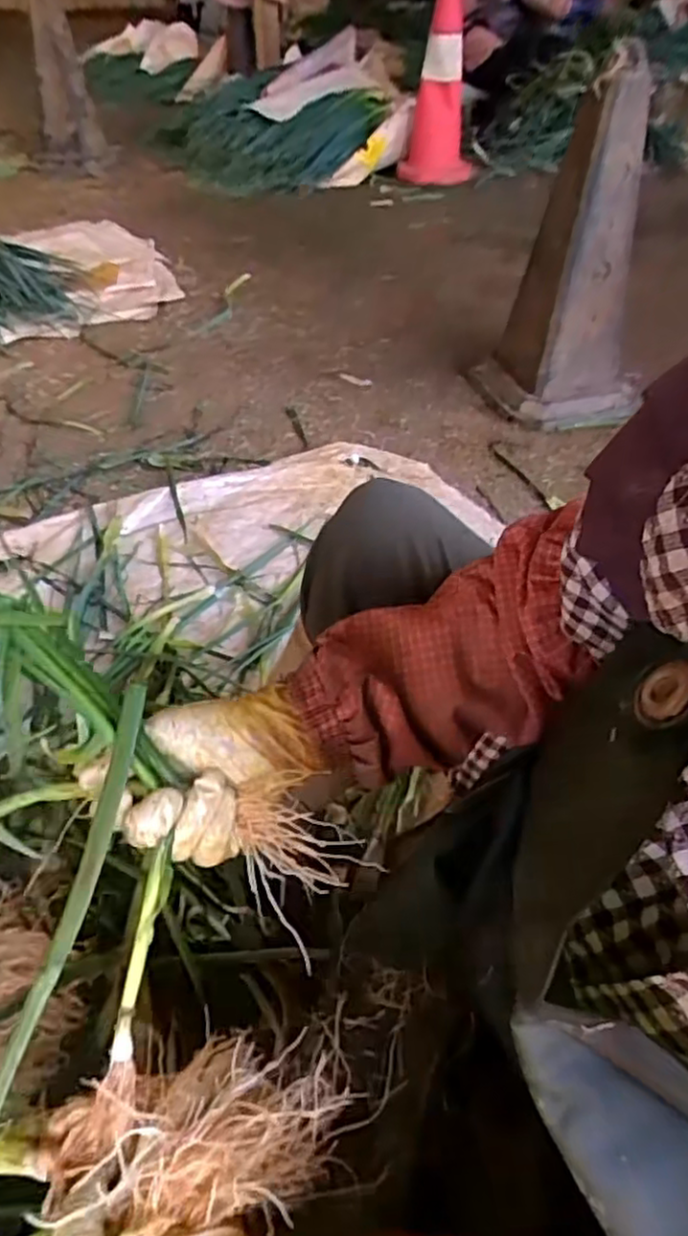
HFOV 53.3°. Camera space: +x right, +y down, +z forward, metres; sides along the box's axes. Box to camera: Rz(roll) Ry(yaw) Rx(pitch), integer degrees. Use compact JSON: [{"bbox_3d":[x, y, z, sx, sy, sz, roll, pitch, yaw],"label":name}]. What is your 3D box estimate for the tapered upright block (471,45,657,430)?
[{"bbox_3d":[0.502,-0.724,1.392,0.317,0.614,0.254,-9,46,-11],"label":"tapered upright block"}]

